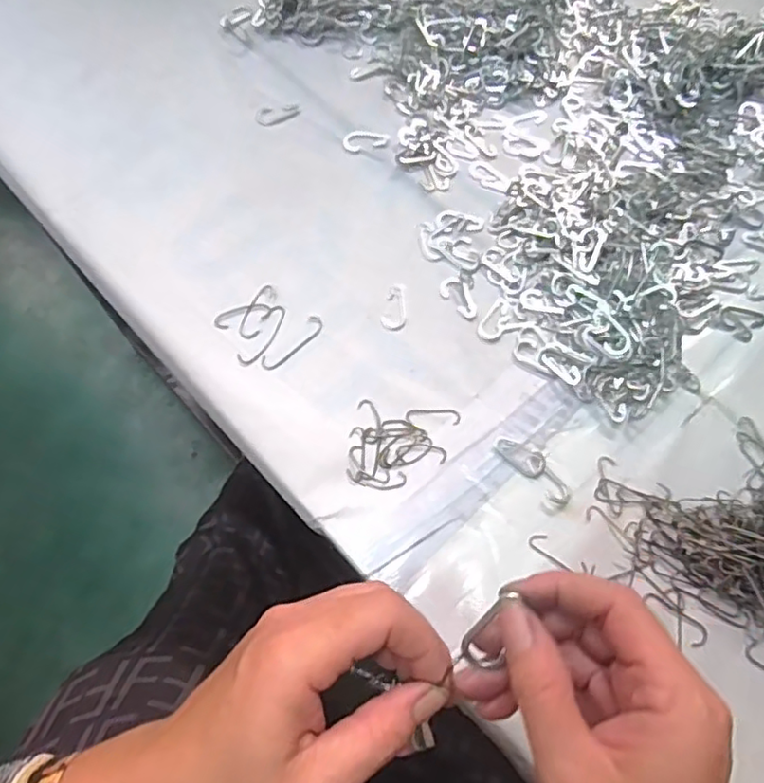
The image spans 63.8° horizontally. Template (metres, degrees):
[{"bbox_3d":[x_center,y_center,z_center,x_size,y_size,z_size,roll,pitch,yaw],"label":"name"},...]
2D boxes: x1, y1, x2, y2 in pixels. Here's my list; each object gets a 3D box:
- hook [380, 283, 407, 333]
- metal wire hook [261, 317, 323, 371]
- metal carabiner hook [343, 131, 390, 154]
[{"bbox_3d":[0.010,-0.063,0.451,0.018,0.004,0.040,6,67,1],"label":"hook"},{"bbox_3d":[-0.064,-0.034,0.439,0.054,0.004,0.014,-42,82,-14],"label":"metal wire hook"},{"bbox_3d":[-0.013,-0.209,0.508,0.038,0.004,0.019,-13,68,-7],"label":"metal carabiner hook"}]

